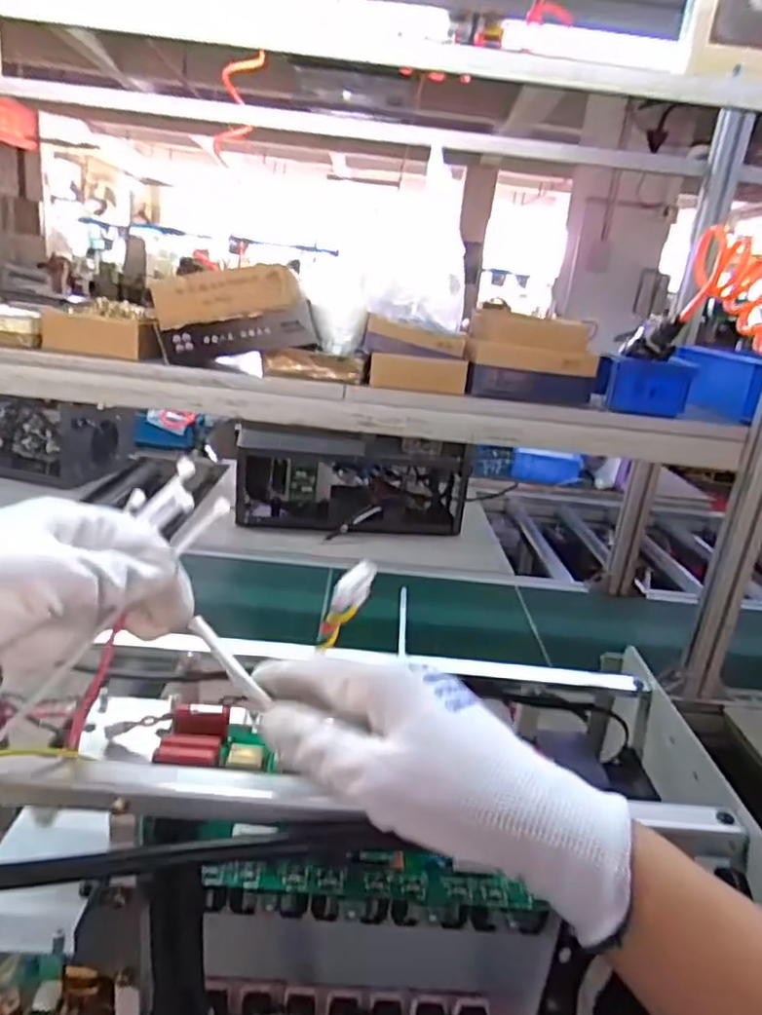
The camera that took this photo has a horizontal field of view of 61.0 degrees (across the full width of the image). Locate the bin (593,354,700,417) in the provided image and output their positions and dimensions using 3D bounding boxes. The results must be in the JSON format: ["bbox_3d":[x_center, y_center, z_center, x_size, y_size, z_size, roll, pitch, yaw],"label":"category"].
[{"bbox_3d":[0.351,-0.165,0.872,0.118,0.069,0.058,13,20,16],"label":"bin"}]

